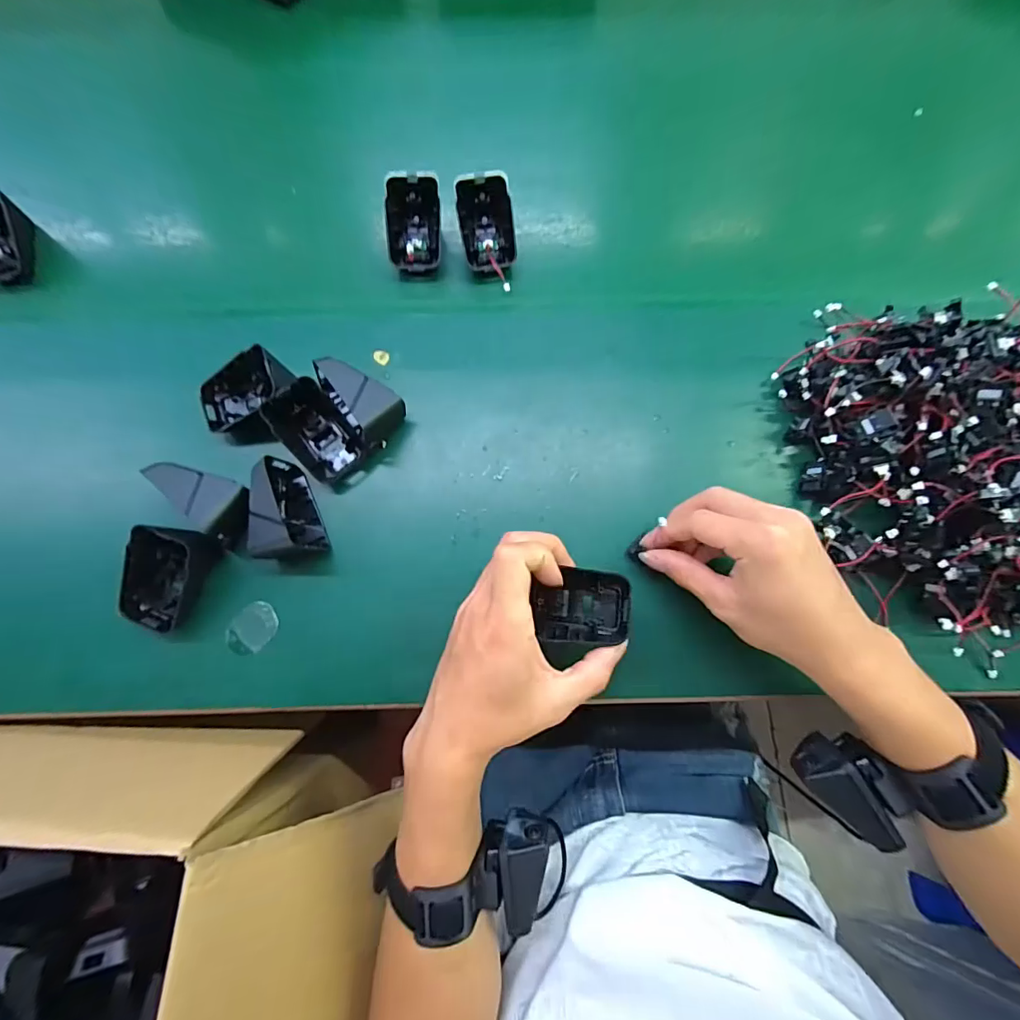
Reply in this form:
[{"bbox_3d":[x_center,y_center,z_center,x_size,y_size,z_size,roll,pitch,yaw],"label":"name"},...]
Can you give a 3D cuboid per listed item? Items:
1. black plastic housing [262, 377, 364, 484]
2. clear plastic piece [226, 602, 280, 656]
[{"bbox_3d":[-0.138,-0.055,0.340,0.042,0.047,0.055,-39,80,-10],"label":"black plastic housing"},{"bbox_3d":[-0.179,0.082,0.328,0.036,0.004,0.029,-42,81,-11],"label":"clear plastic piece"}]

